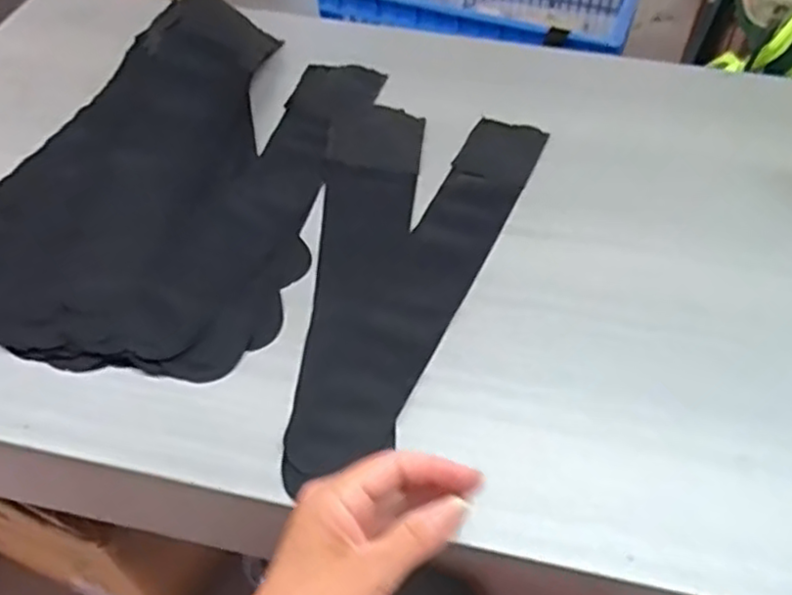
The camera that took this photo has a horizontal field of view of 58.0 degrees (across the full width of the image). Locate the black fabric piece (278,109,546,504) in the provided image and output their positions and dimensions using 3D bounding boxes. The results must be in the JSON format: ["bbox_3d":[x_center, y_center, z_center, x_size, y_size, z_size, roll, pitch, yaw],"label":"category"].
[{"bbox_3d":[-0.020,-0.042,0.623,0.183,0.011,0.415,20,52,15],"label":"black fabric piece"}]

